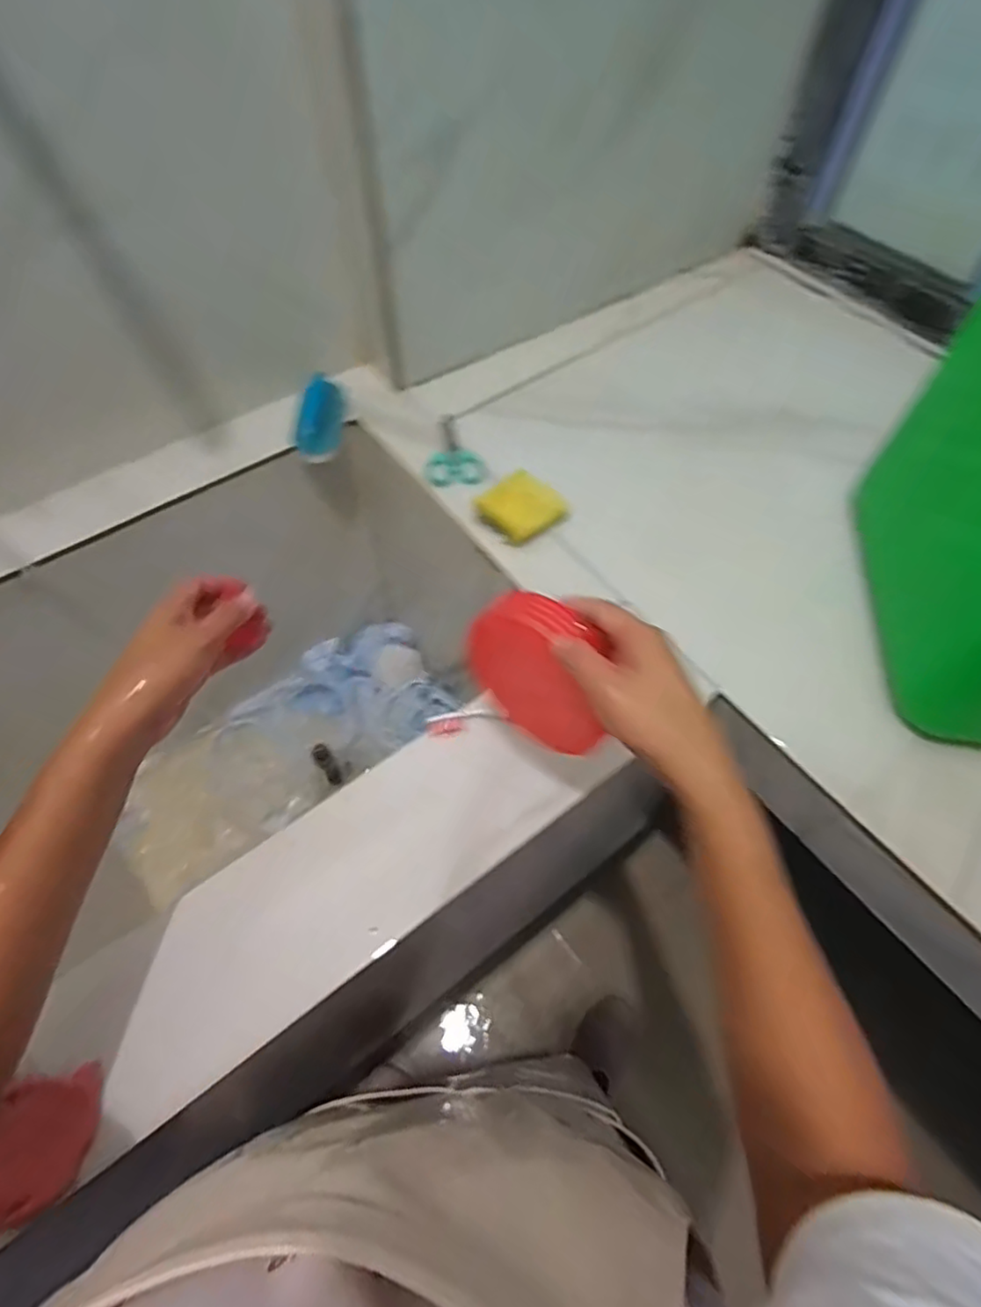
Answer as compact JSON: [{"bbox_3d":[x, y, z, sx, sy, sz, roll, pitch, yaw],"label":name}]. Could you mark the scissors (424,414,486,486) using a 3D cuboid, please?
[{"bbox_3d":[-0.045,-0.250,0.752,0.069,0.020,0.122,-6,59,-4],"label":"scissors"}]

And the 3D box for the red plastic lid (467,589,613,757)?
[{"bbox_3d":[0.040,0.009,0.440,0.113,0.097,0.026,36,34,7],"label":"red plastic lid"}]

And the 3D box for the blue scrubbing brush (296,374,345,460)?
[{"bbox_3d":[-0.203,-0.280,0.750,0.054,0.036,0.118,4,72,2],"label":"blue scrubbing brush"}]

